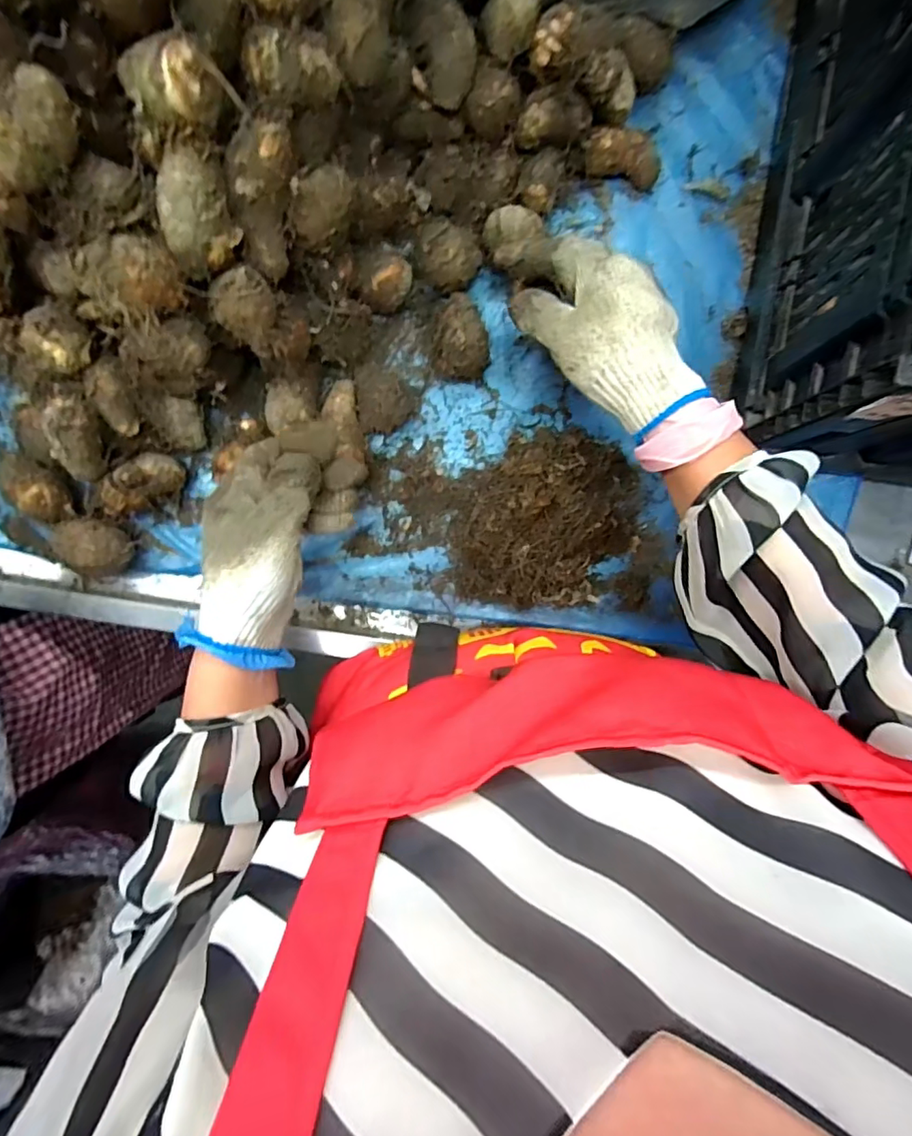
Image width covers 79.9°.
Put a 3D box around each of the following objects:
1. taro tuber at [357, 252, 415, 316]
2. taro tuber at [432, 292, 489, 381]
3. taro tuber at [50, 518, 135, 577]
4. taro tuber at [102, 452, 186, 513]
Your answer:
[{"bbox_3d":[-0.055,-0.223,0.432,0.041,0.039,0.038,0,94,-4],"label":"taro tuber"},{"bbox_3d":[0.003,-0.185,0.439,0.043,0.043,0.061,-4,94,-4],"label":"taro tuber"},{"bbox_3d":[-0.284,-0.016,0.432,0.055,0.043,0.046,-2,94,-4],"label":"taro tuber"},{"bbox_3d":[-0.248,-0.067,0.426,0.061,0.034,0.035,-28,95,-1],"label":"taro tuber"}]

